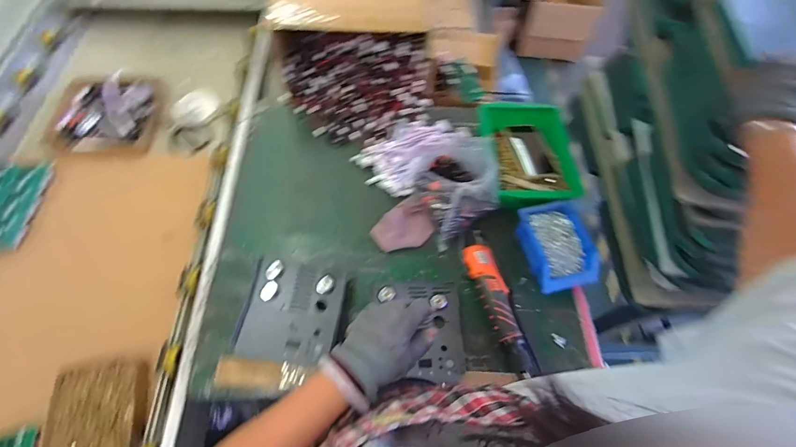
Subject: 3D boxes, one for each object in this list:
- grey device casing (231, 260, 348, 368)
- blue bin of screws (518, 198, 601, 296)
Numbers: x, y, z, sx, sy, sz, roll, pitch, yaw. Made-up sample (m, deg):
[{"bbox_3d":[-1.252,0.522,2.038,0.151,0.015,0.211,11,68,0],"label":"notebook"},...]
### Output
[{"bbox_3d":[-0.180,0.152,0.641,0.159,0.049,0.169,10,64,3],"label":"grey device casing"},{"bbox_3d":[0.299,0.045,0.700,0.110,0.066,0.157,-13,65,-9],"label":"blue bin of screws"}]

